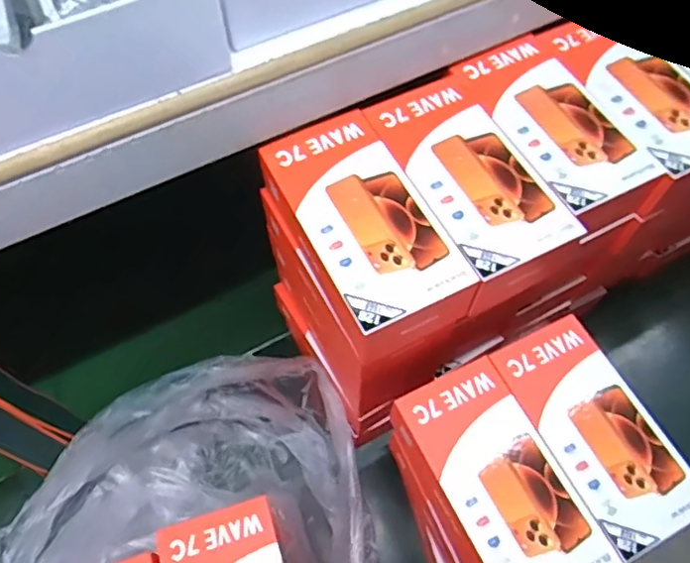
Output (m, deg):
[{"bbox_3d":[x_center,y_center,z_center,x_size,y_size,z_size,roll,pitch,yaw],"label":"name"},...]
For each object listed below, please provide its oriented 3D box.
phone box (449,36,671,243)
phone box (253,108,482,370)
[{"bbox_3d":[0.172,-0.122,0.493,0.092,0.048,0.174,-26,64,-14],"label":"phone box"},{"bbox_3d":[0.012,-0.036,0.445,0.098,0.052,0.184,-24,63,-14],"label":"phone box"}]

